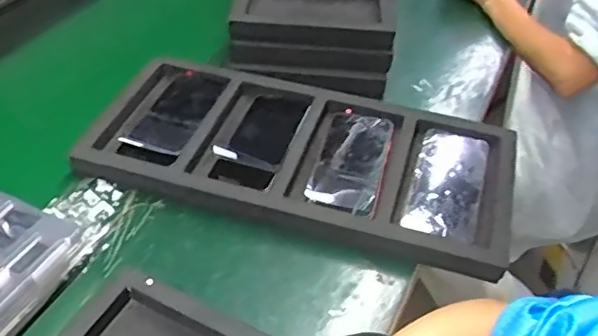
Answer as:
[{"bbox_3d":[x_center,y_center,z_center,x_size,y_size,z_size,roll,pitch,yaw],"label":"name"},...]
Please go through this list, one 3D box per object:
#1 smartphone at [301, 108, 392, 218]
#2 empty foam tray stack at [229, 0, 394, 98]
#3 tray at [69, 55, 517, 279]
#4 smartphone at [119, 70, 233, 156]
[{"bbox_3d":[0.063,-0.010,0.688,0.080,0.013,0.168,12,44,12],"label":"smartphone"},{"bbox_3d":[0.032,-0.295,0.922,0.211,0.089,0.450,4,43,3],"label":"empty foam tray stack"},{"bbox_3d":[0.002,-0.024,0.702,0.489,0.031,0.231,13,44,13],"label":"tray"},{"bbox_3d":[-0.150,-0.072,0.747,0.074,0.012,0.164,12,44,12],"label":"smartphone"}]

